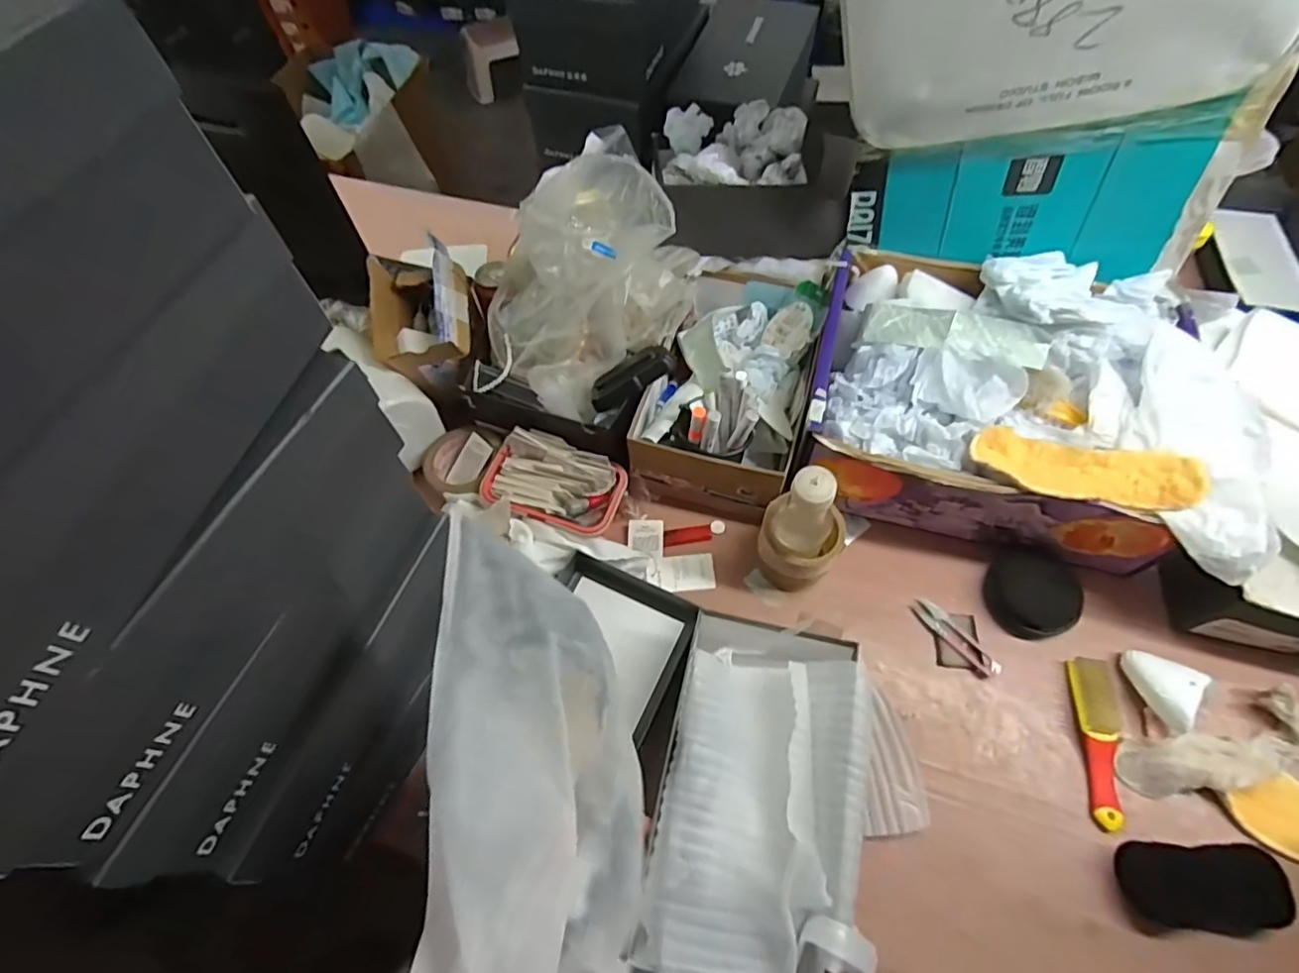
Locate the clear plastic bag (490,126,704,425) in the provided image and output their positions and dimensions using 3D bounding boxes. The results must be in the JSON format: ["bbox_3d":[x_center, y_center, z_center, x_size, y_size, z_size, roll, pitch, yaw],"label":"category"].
[{"bbox_3d":[-0.072,-0.257,0.718,0.276,0.156,0.212,-39,66,-17],"label":"clear plastic bag"}]

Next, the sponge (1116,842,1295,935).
[{"bbox_3d":[0.491,0.354,0.530,0.119,0.027,0.065,-1,61,2],"label":"sponge"}]

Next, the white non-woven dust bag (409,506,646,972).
[{"bbox_3d":[-0.062,0.170,0.321,0.103,0.128,0.283,-1,61,2],"label":"white non-woven dust bag"}]

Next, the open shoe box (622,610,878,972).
[{"bbox_3d":[0.102,0.284,0.550,0.176,0.091,0.291,11,62,9],"label":"open shoe box"}]

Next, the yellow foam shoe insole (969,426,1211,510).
[{"bbox_3d":[0.424,-0.016,0.588,0.197,0.030,0.063,12,62,9],"label":"yellow foam shoe insole"}]

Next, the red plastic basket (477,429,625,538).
[{"bbox_3d":[-0.116,-0.001,0.723,0.162,0.066,0.096,20,63,13],"label":"red plastic basket"}]

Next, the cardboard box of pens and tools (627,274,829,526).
[{"bbox_3d":[0.103,-0.138,0.753,0.181,0.139,0.314,14,62,10],"label":"cardboard box of pens and tools"}]

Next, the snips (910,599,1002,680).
[{"bbox_3d":[0.333,0.166,0.655,0.027,0.015,0.102,-33,64,-15],"label":"snips"}]

